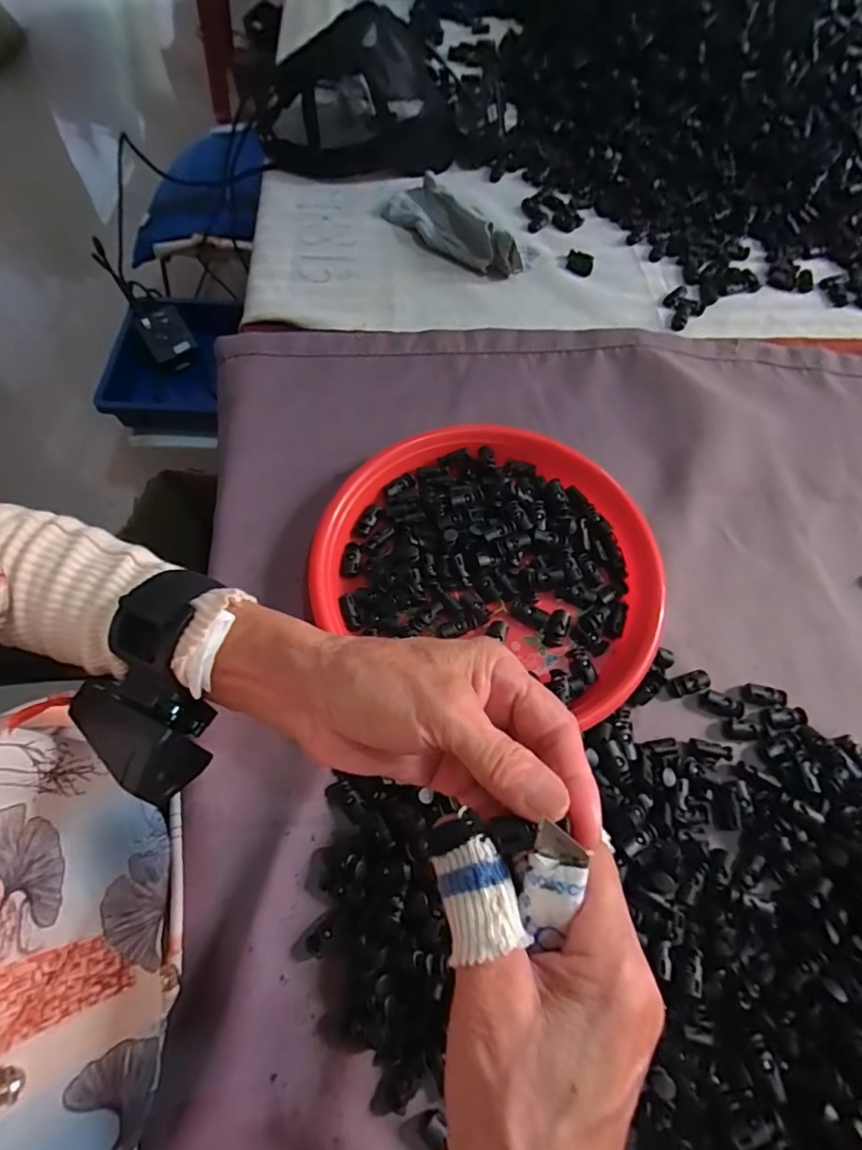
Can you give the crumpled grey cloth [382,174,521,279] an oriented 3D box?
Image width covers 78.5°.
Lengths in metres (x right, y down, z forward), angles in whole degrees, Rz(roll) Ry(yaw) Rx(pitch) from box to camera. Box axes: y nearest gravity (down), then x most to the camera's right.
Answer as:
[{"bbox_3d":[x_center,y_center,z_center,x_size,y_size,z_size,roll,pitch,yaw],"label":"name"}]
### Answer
[{"bbox_3d":[0.016,-0.377,0.566,0.064,0.040,0.181,-32,70,-15],"label":"crumpled grey cloth"}]

